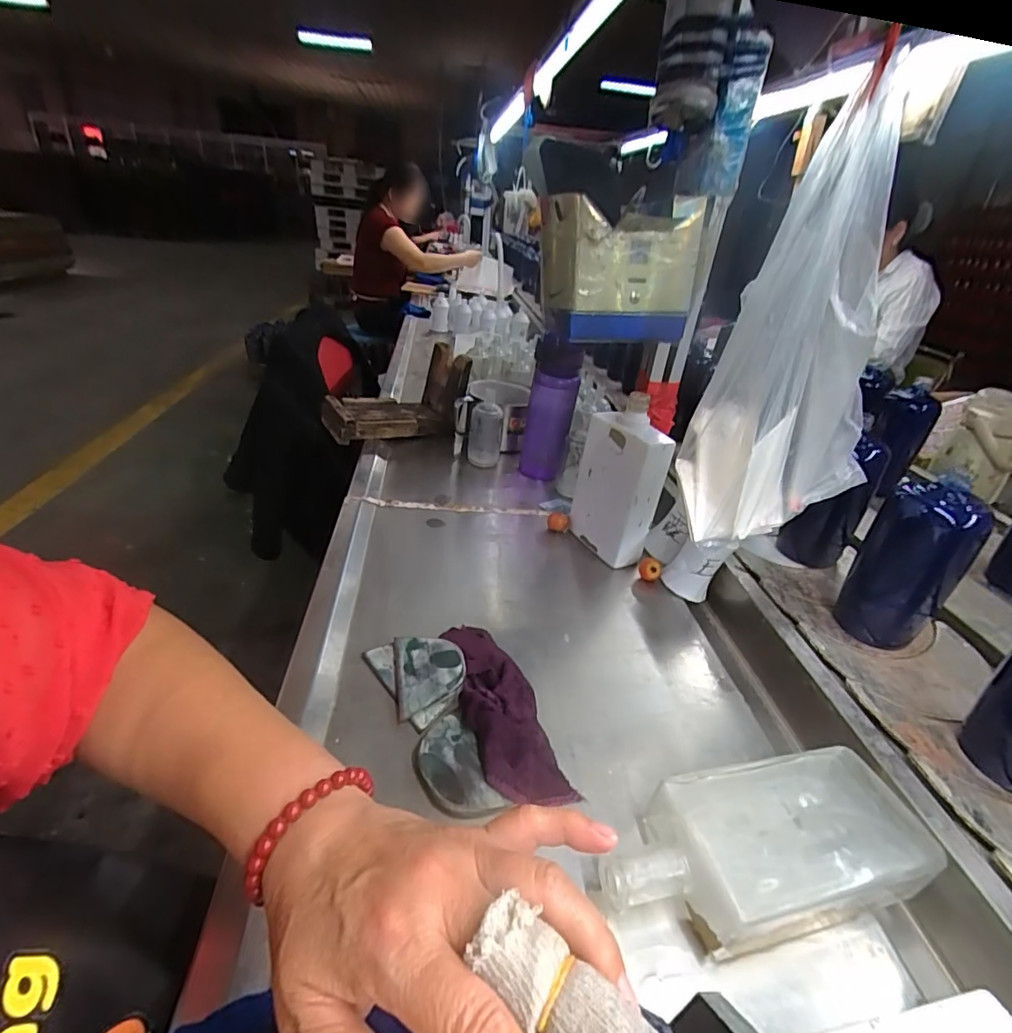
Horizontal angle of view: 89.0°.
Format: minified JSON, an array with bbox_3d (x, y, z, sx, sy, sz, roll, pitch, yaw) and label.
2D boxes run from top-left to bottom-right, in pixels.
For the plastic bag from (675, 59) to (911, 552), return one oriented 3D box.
[{"bbox_3d":[0.239,-0.131,0.416,0.169,0.304,0.069,-11,34,-26],"label":"plastic bag"}]

